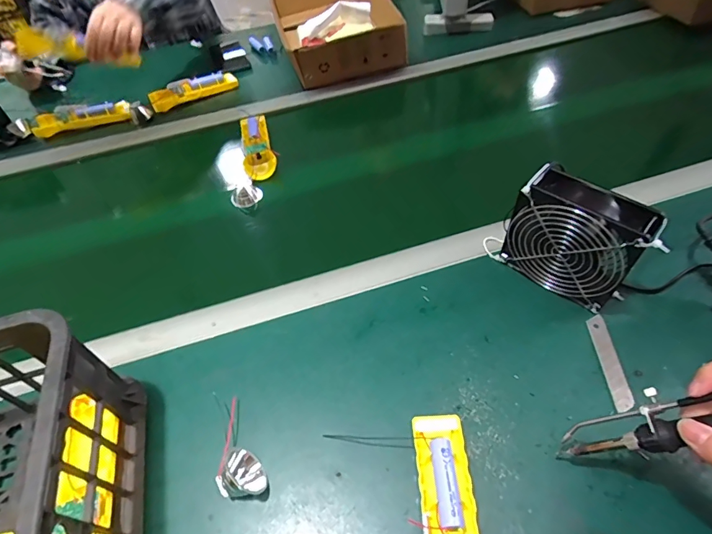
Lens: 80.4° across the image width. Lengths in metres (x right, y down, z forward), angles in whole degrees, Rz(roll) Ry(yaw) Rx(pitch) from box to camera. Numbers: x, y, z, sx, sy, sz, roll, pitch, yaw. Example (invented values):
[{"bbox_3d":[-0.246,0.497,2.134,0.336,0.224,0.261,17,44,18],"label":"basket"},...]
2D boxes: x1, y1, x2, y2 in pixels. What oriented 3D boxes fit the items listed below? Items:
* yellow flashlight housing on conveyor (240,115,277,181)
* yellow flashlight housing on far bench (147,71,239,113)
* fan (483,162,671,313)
[{"bbox_3d":[-0.164,-0.203,0.693,0.049,0.027,0.156,-15,51,-7],"label":"yellow flashlight housing on conveyor"},{"bbox_3d":[-0.315,-0.346,0.819,0.165,0.029,0.043,-26,53,-15],"label":"yellow flashlight housing on far bench"},{"bbox_3d":[0.220,-0.031,0.447,0.148,0.127,0.050,35,62,28],"label":"fan"}]

